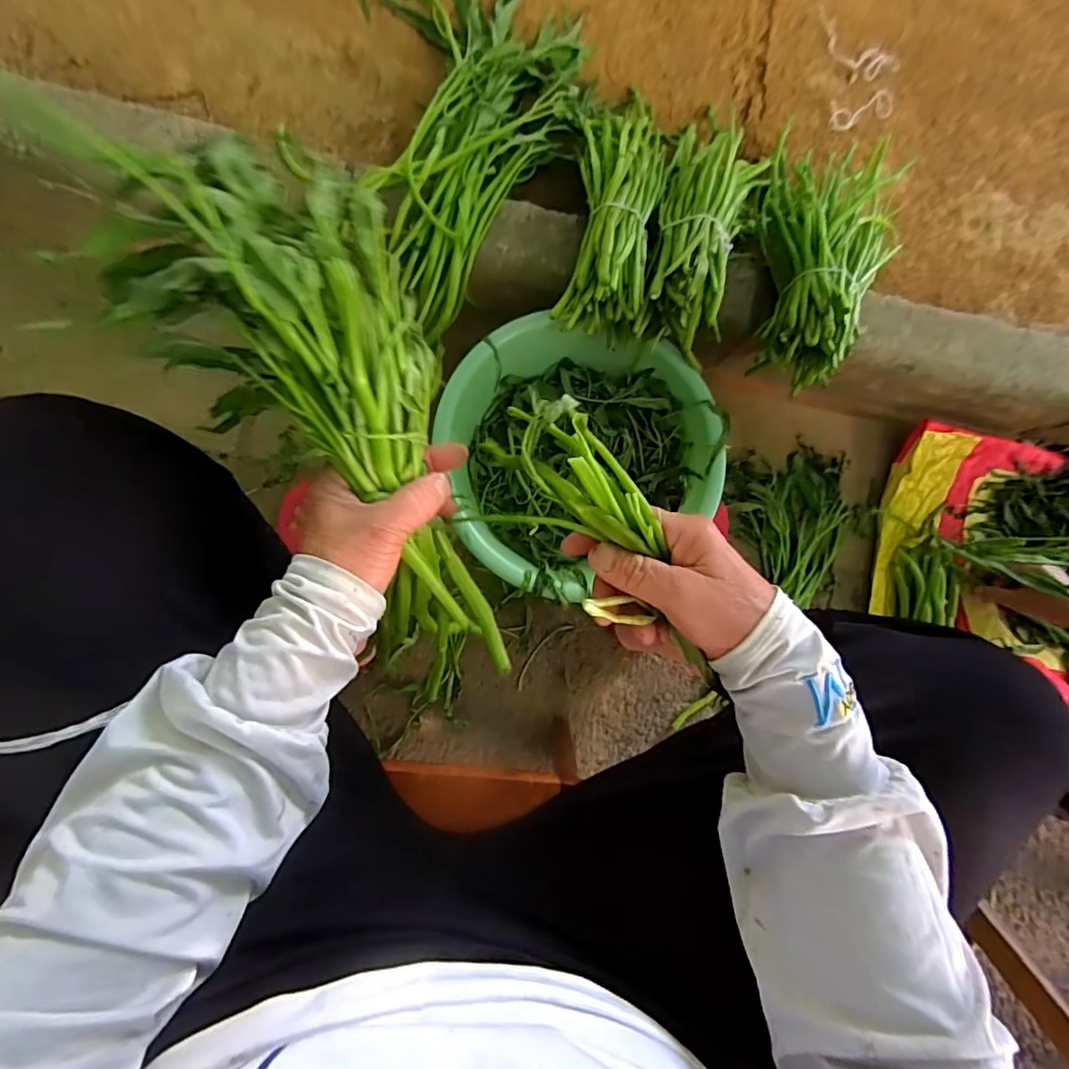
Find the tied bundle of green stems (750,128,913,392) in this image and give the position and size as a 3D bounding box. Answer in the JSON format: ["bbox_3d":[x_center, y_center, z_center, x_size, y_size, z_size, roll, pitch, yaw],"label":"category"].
[{"bbox_3d":[0.356,-0.322,0.637,0.154,0.090,0.285,7,84,-7],"label":"tied bundle of green stems"}]

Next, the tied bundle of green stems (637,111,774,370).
[{"bbox_3d":[0.196,-0.346,0.618,0.110,0.088,0.258,15,83,-6],"label":"tied bundle of green stems"}]

